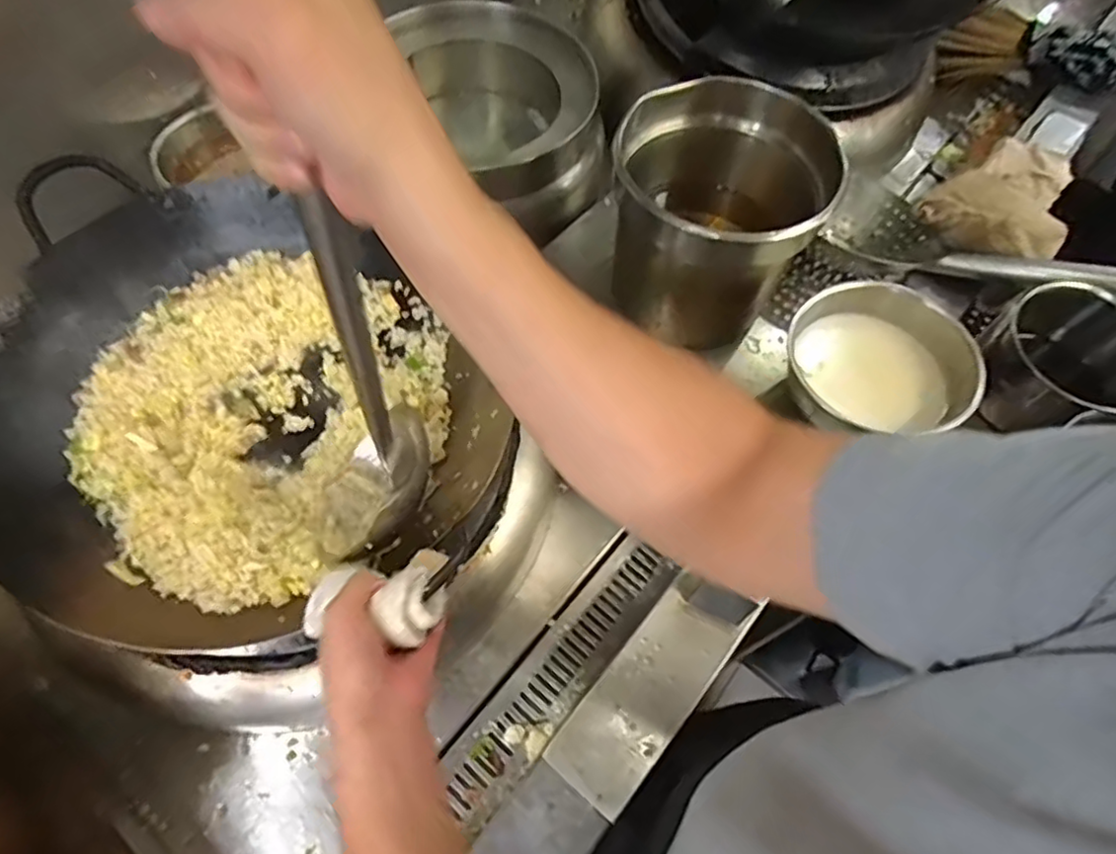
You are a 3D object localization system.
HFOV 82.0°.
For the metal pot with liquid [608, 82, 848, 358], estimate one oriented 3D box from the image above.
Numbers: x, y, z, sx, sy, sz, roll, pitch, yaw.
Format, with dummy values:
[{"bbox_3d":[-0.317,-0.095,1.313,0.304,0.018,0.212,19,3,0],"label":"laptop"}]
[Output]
[{"bbox_3d":[0.173,-0.231,0.714,0.210,0.211,0.212,0,62,0],"label":"metal pot with liquid"}]

